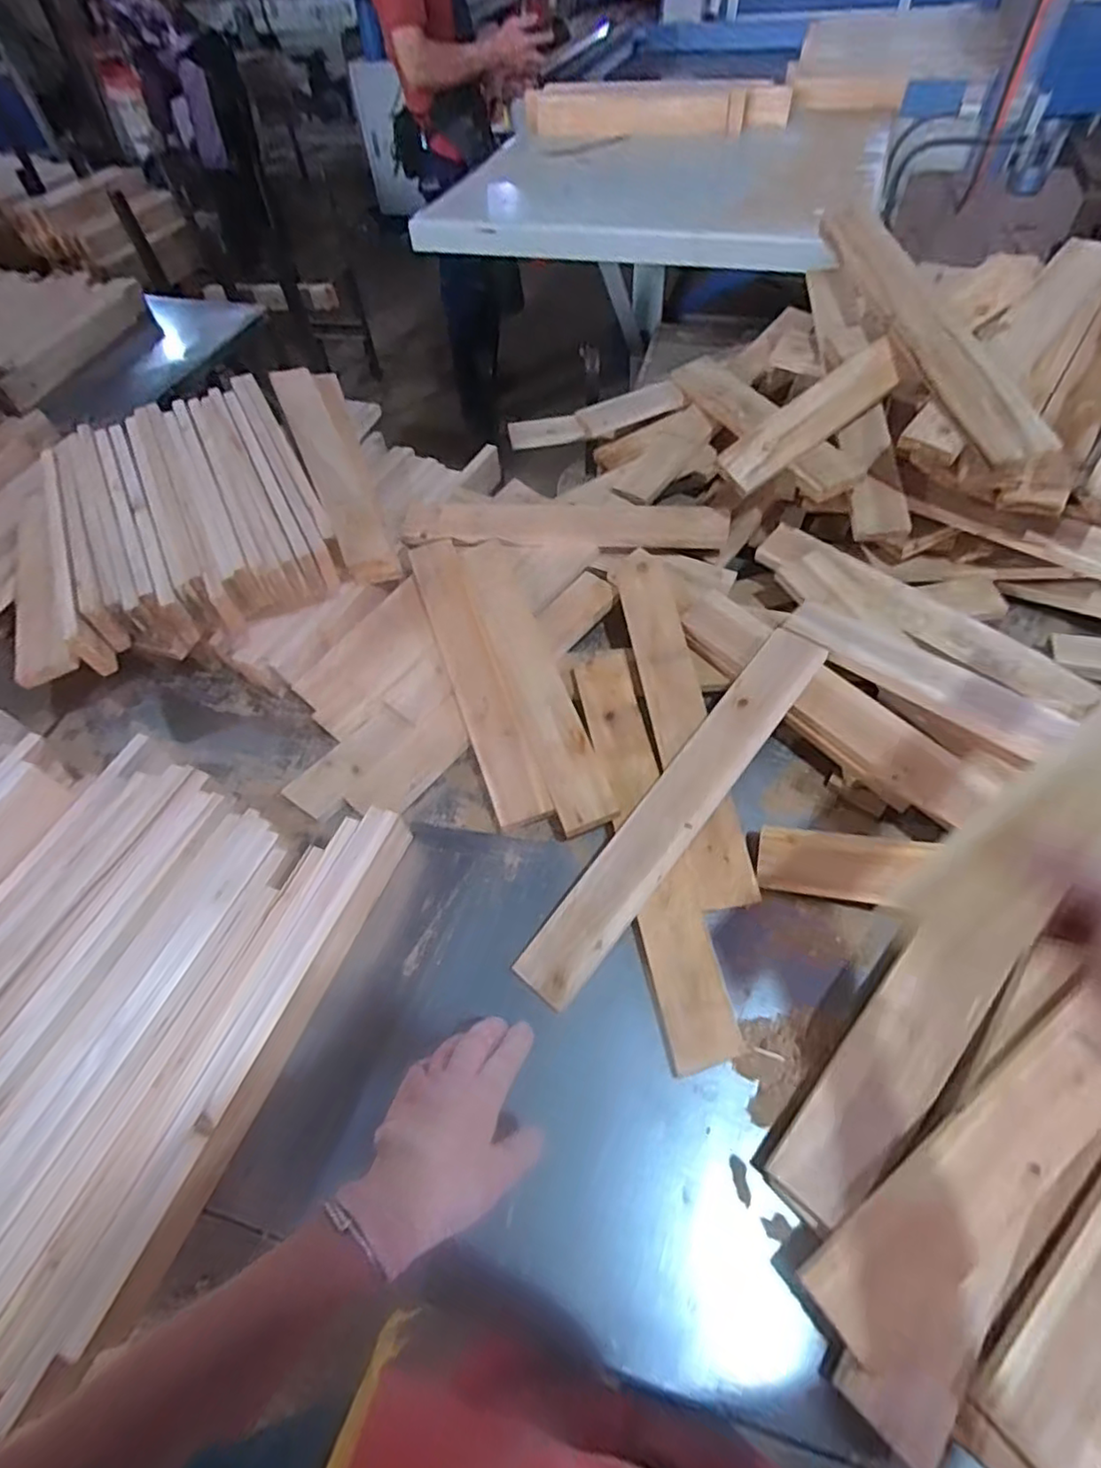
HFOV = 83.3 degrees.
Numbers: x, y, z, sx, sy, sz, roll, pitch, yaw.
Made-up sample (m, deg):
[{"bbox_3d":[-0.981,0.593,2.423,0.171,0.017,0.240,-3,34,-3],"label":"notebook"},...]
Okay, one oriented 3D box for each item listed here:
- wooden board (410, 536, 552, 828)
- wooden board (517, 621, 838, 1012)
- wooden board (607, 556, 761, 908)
[{"bbox_3d":[-0.107,-0.089,0.839,0.075,0.014,0.473,-25,62,4],"label":"wooden board"},{"bbox_3d":[0.149,0.075,0.703,0.071,0.018,0.512,35,74,22],"label":"wooden board"},{"bbox_3d":[0.160,-0.039,0.786,0.079,0.019,0.511,-13,63,6],"label":"wooden board"}]

